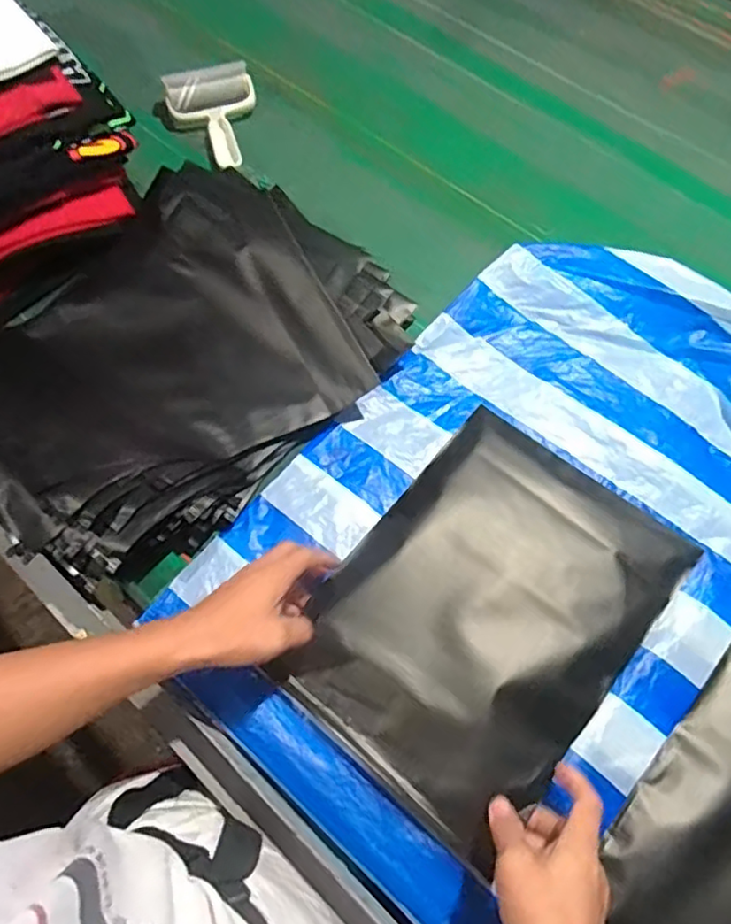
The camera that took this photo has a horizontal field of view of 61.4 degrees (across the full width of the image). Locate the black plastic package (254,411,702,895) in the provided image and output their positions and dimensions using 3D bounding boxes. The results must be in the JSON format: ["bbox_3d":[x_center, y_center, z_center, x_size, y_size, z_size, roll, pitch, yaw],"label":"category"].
[{"bbox_3d":[0.108,0.131,0.560,0.249,0.022,0.339,37,72,17],"label":"black plastic package"}]

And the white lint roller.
[{"bbox_3d":[-0.193,-0.452,0.816,0.116,0.054,0.149,-19,66,-6],"label":"white lint roller"}]

